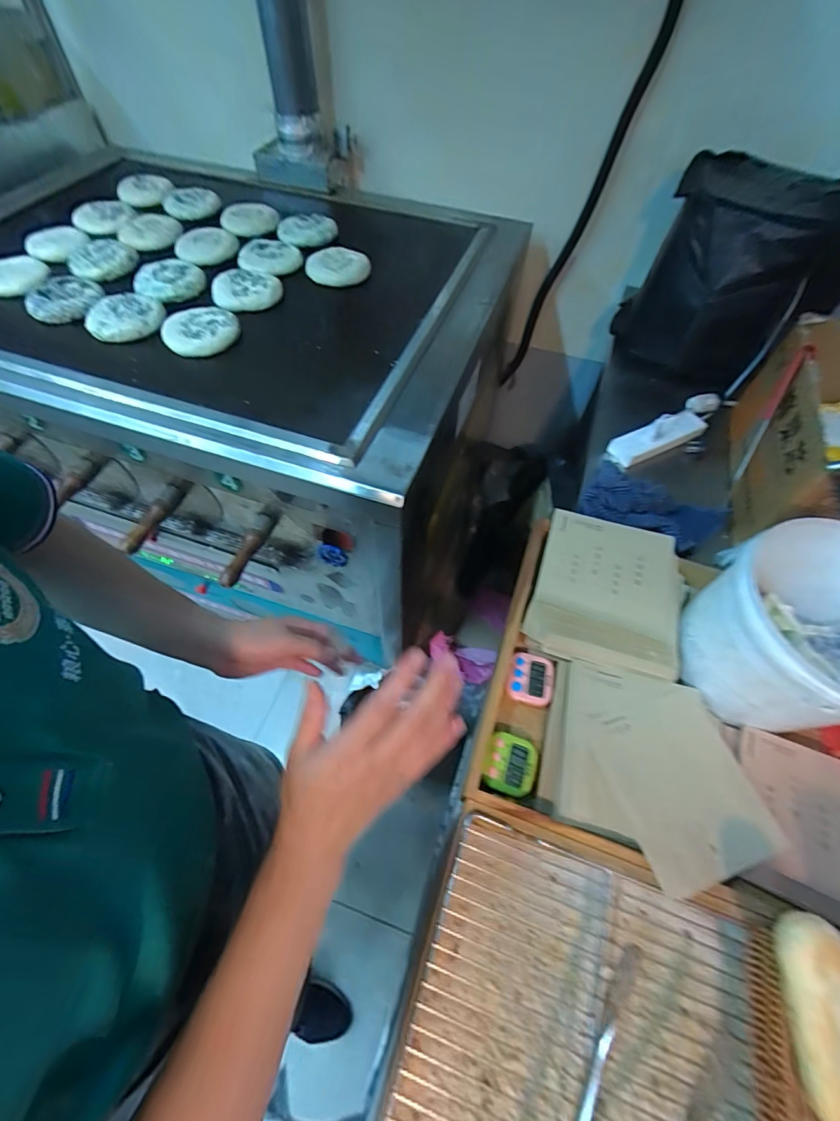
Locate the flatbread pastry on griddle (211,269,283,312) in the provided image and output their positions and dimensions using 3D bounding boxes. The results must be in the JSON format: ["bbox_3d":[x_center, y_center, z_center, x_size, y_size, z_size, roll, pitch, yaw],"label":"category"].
[{"bbox_3d":[-0.331,-0.518,0.856,0.126,0.020,0.107,-17,60,-12],"label":"flatbread pastry on griddle"}]

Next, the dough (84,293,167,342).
[{"bbox_3d":[-0.524,-0.433,0.794,0.128,0.017,0.121,-22,61,-15],"label":"dough"}]

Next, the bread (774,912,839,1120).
[{"bbox_3d":[0.326,0.369,0.352,0.061,0.035,0.152,-5,78,-5],"label":"bread"}]

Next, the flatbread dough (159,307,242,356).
[{"bbox_3d":[-0.384,-0.405,0.785,0.125,0.017,0.124,-14,60,-11],"label":"flatbread dough"}]

